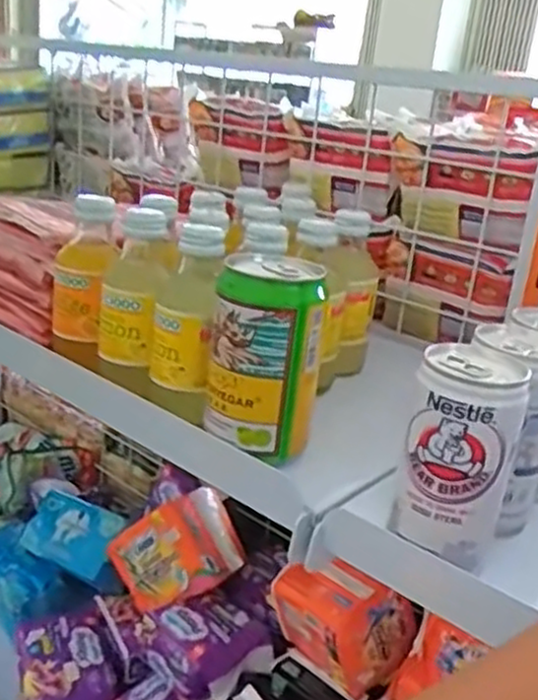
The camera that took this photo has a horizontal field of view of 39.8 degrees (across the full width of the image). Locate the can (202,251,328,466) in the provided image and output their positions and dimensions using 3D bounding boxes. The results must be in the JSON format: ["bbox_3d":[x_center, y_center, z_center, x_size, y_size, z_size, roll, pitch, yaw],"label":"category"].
[{"bbox_3d":[-0.003,0.004,0.434,0.068,0.107,0.053,6,20,0],"label":"can"}]

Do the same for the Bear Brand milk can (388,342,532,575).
[{"bbox_3d":[0.091,0.049,0.354,0.048,0.090,0.045,13,21,19],"label":"Bear Brand milk can"}]

